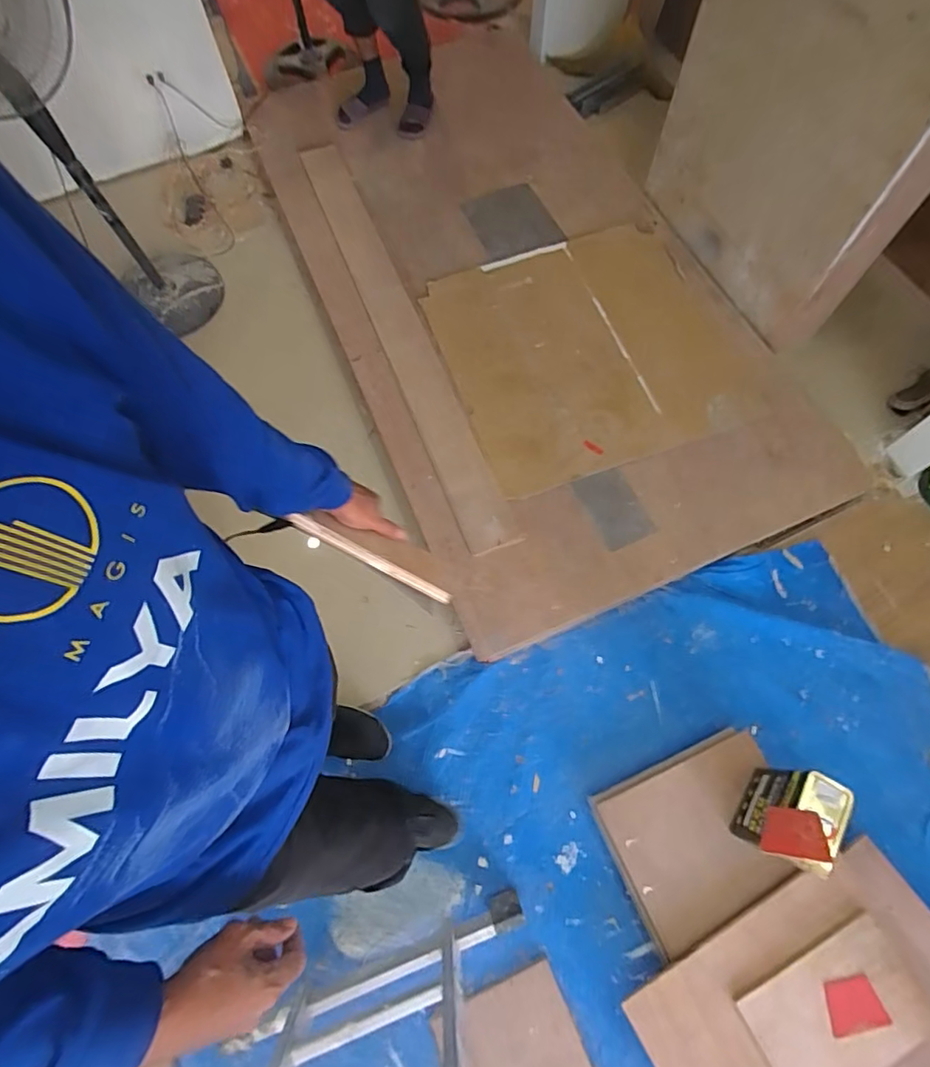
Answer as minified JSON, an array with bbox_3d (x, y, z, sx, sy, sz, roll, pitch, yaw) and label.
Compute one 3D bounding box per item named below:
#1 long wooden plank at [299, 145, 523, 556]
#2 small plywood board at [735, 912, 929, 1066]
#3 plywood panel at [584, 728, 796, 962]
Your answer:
[{"bbox_3d":[-0.234,-0.705,1.834,0.158,0.046,1.765,-21,70,-5],"label":"long wooden plank"},{"bbox_3d":[0.730,0.943,1.079,0.327,0.015,0.212,-27,70,-8],"label":"small plywood board"},{"bbox_3d":[0.539,0.684,1.252,0.409,0.039,0.330,-27,60,1],"label":"plywood panel"}]

